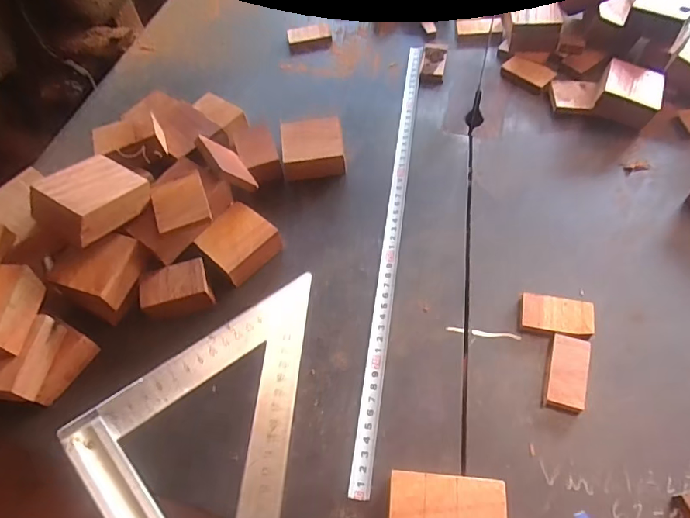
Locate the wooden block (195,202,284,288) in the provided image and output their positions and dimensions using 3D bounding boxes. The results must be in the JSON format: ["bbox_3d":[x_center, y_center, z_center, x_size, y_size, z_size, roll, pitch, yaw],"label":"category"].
[{"bbox_3d":[-0.096,-0.015,0.438,0.055,0.029,0.060,38,68,24],"label":"wooden block"}]

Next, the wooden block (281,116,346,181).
[{"bbox_3d":[-0.032,-0.111,0.490,0.060,0.030,0.058,-6,58,1],"label":"wooden block"}]

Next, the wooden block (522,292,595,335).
[{"bbox_3d":[0.171,0.045,0.389,0.054,0.010,0.031,5,59,8],"label":"wooden block"}]

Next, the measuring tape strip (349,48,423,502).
[{"bbox_3d":[0.048,-0.040,0.455,0.015,0.005,0.479,7,59,6],"label":"measuring tape strip"}]

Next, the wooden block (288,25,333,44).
[{"bbox_3d":[-0.045,-0.285,0.610,0.055,0.014,0.019,-9,58,-1],"label":"wooden block"}]

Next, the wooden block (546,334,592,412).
[{"bbox_3d":[0.169,0.084,0.364,0.027,0.010,0.057,13,60,13],"label":"wooden block"}]

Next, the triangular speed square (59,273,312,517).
[{"bbox_3d":[-0.098,0.118,0.298,0.128,0.009,0.247,12,59,-12],"label":"triangular speed square"}]

